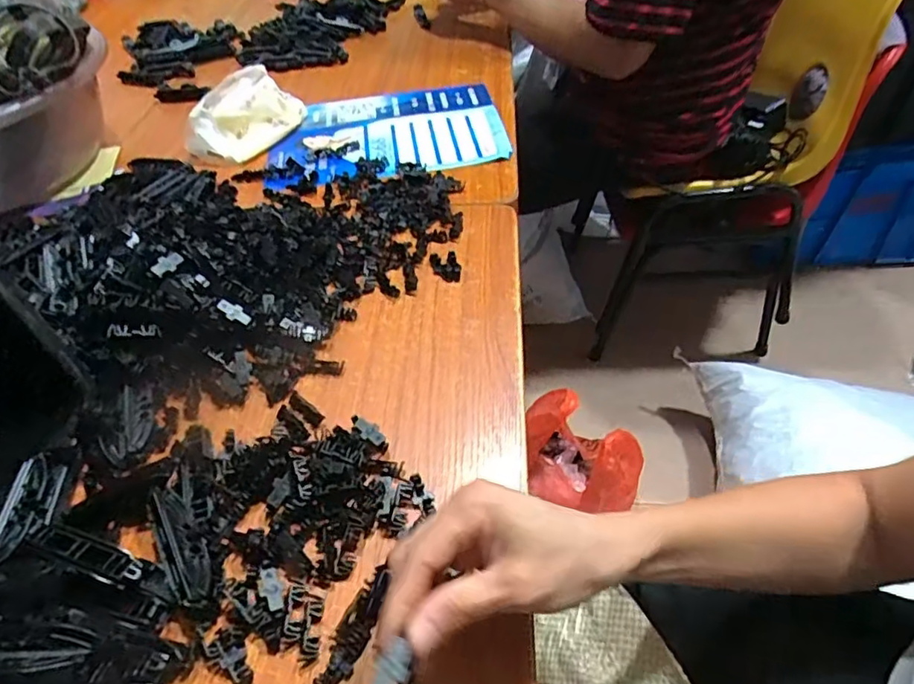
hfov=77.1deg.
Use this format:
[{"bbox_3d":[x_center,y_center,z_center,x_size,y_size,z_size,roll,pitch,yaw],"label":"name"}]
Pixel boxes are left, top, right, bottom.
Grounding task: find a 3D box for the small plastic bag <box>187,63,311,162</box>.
[{"bbox_3d":[-0.253,-0.275,0.685,0.072,0.058,0.146,30,57,27],"label":"small plastic bag"}]

